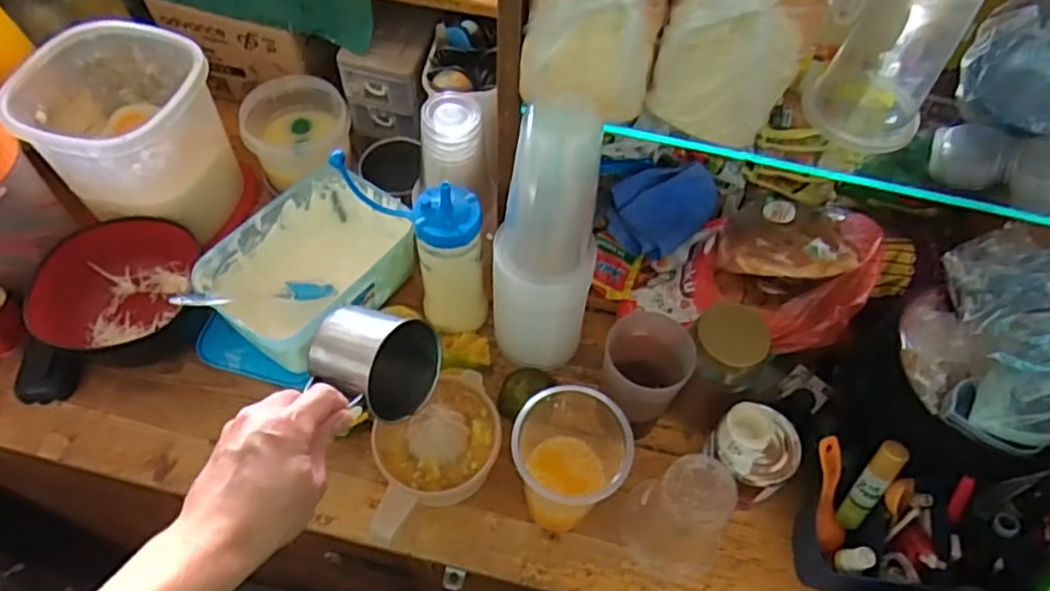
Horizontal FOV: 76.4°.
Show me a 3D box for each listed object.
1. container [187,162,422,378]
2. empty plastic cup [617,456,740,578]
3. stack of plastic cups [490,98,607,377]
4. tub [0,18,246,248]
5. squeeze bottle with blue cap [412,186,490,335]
[{"bbox_3d":[-0.216,-0.028,0.697,0.142,0.081,0.197,35,64,18],"label":"container"},{"bbox_3d":[0.131,0.189,0.559,0.087,0.128,0.073,18,60,9],"label":"empty plastic cup"},{"bbox_3d":[0.017,-0.038,0.584,0.084,0.296,0.083,-33,65,-19],"label":"stack of plastic cups"},{"bbox_3d":[-0.405,-0.164,0.705,0.165,0.163,0.168,24,61,12],"label":"tub"},{"bbox_3d":[-0.073,-0.033,0.645,0.065,0.169,0.064,-7,59,-6],"label":"squeeze bottle with blue cap"}]

